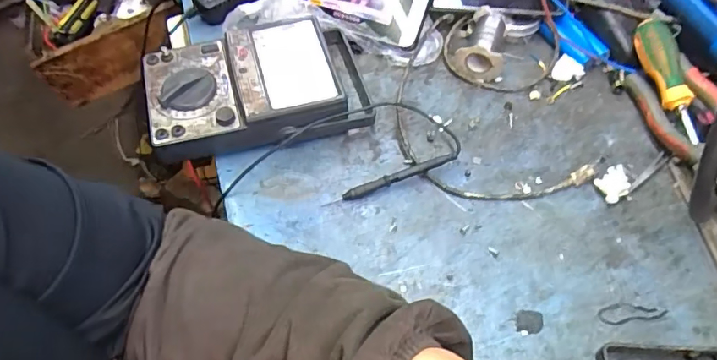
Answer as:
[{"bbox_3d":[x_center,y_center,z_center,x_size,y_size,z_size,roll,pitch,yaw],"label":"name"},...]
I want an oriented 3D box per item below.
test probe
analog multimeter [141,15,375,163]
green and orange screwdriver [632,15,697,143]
[{"bbox_3d":[0.027,0.000,0.429,0.114,0.015,0.009,-17,58,-10],"label":"test probe"},{"bbox_3d":[-0.090,-0.085,0.468,0.190,0.048,0.119,-15,57,-8],"label":"analog multimeter"},{"bbox_3d":[0.274,-0.091,0.455,0.022,0.031,0.117,-12,74,-6],"label":"green and orange screwdriver"}]

